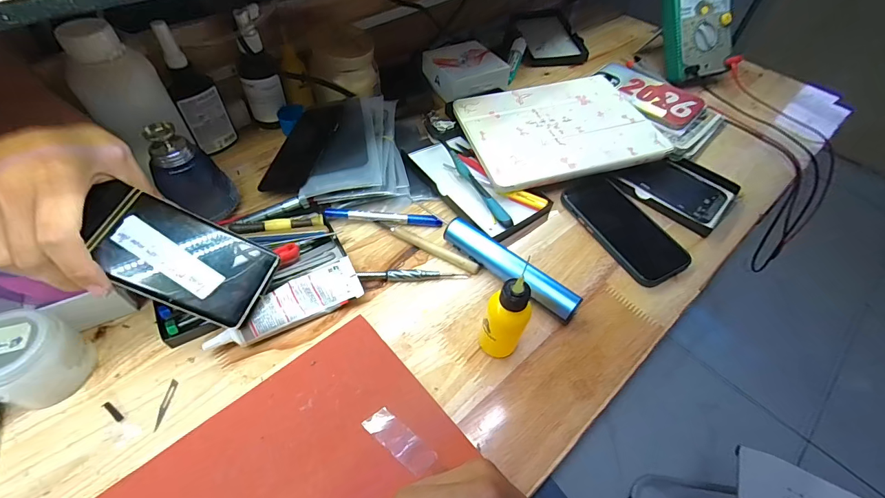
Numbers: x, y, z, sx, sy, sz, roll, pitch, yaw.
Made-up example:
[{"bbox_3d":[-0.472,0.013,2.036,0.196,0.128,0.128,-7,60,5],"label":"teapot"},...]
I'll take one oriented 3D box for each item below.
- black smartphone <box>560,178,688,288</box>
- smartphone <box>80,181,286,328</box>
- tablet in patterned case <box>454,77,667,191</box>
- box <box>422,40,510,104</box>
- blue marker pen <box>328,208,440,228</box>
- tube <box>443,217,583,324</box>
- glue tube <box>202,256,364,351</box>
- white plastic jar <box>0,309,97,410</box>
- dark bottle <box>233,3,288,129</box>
[{"bbox_3d":[0.210,-0.027,0.451,0.079,0.017,0.151,-23,57,-21],"label":"black smartphone"},{"bbox_3d":[-0.213,0.005,0.314,0.137,0.006,0.075,27,54,-18],"label":"smartphone"},{"bbox_3d":[0.159,-0.169,0.529,0.259,0.014,0.191,-14,55,-9],"label":"tablet in patterned case"},{"bbox_3d":[0.036,-0.283,0.620,0.108,0.043,0.111,-23,57,-21],"label":"box"},{"bbox_3d":[-0.065,-0.035,0.434,0.127,0.009,0.010,5,52,-1],"label":"blue marker pen"},{"bbox_3d":[0.067,0.020,0.397,0.151,0.027,0.027,37,58,22],"label":"tube"},{"bbox_3d":[-0.144,0.053,0.363,0.136,0.026,0.043,-22,57,-20],"label":"glue tube"},{"bbox_3d":[-0.324,0.085,0.305,0.059,0.058,0.063,2,52,-3],"label":"white plastic jar"},{"bbox_3d":[-0.236,-0.225,0.504,0.048,0.142,0.052,-20,56,-19],"label":"dark bottle"}]

